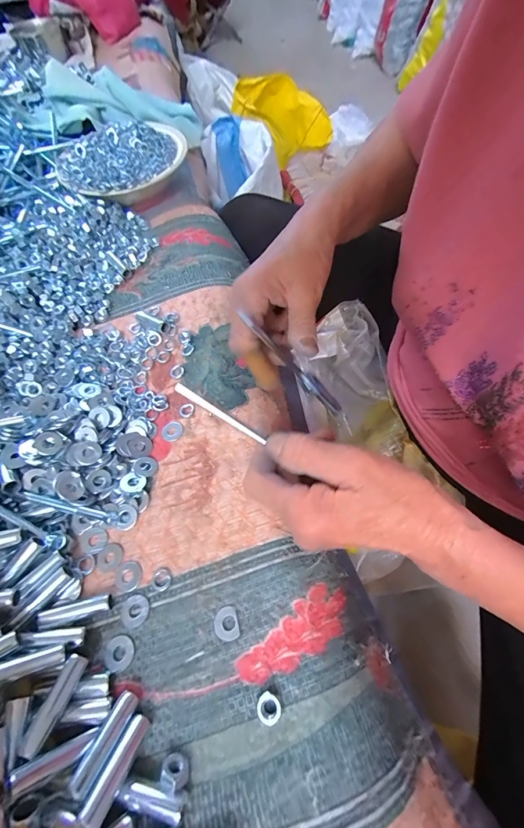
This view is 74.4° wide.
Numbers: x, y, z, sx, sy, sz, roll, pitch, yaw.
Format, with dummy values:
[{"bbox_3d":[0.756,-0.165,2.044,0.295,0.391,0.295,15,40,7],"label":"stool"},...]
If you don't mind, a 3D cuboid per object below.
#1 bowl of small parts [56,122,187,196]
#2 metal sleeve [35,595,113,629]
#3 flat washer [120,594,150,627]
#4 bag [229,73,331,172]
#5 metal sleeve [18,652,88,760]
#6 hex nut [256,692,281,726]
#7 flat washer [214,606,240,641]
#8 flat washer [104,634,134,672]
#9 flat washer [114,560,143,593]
[{"bbox_3d":[-0.185,-0.338,0.471,0.171,0.051,0.161,-2,59,3],"label":"bowl of small parts"},{"bbox_3d":[-0.119,0.127,0.222,0.043,0.012,0.010,-14,59,-4],"label":"metal sleeve"},{"bbox_3d":[-0.083,0.127,0.224,0.019,0.004,0.018,-2,59,3],"label":"flat washer"},{"bbox_3d":[0.069,-0.830,0.975,0.242,0.145,0.216,-37,63,-17],"label":"bag"},{"bbox_3d":[-0.112,0.156,0.187,0.010,0.006,0.044,14,42,8],"label":"metal sleeve"},{"bbox_3d":[0.004,0.161,0.188,0.013,0.006,0.013,25,64,18],"label":"hex nut"},{"bbox_3d":[-0.022,0.130,0.214,0.015,0.004,0.018,-18,57,1],"label":"flat washer"},{"bbox_3d":[-0.089,0.148,0.213,0.018,0.004,0.019,-2,59,3],"label":"flat washer"},{"bbox_3d":[-0.091,0.111,0.237,0.018,0.004,0.019,-1,54,1],"label":"flat washer"}]

